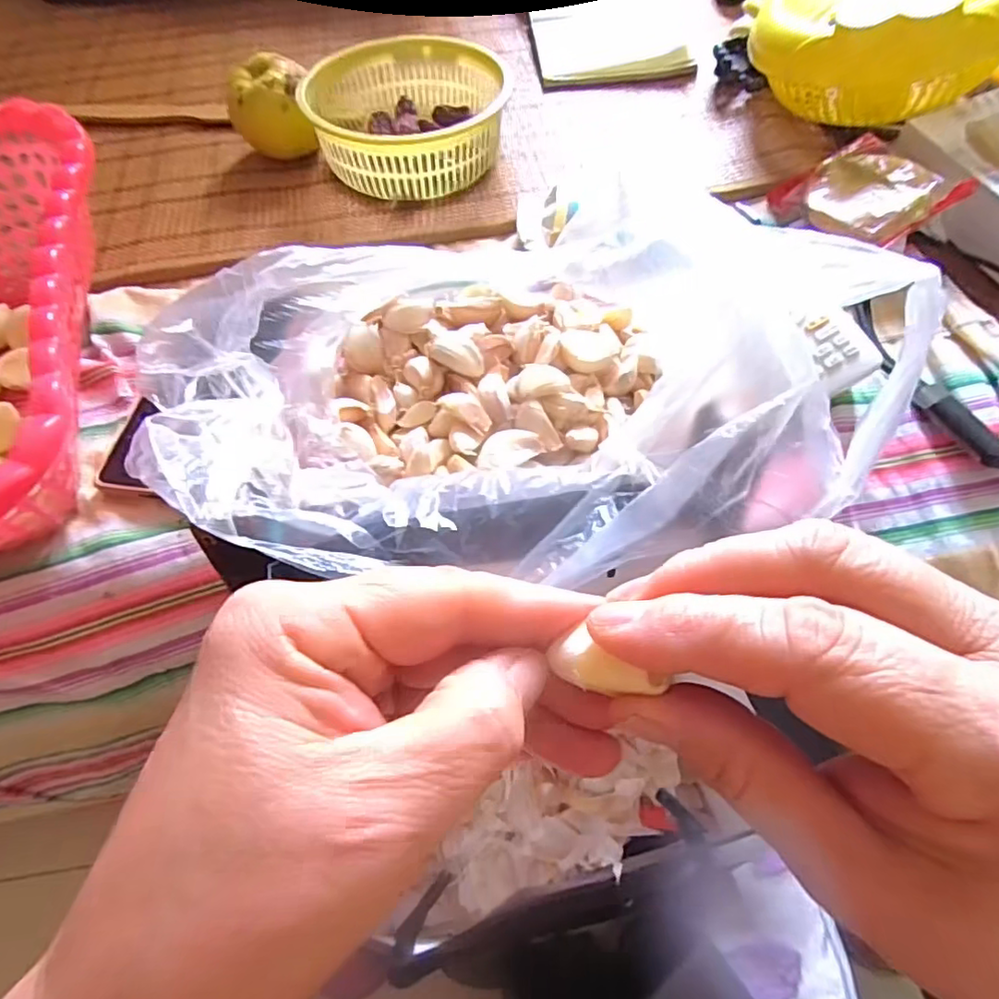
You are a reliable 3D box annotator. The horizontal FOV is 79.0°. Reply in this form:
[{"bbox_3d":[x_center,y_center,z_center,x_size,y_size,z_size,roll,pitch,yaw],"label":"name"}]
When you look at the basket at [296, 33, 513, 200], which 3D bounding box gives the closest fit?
[{"bbox_3d":[-0.068,-0.298,0.470,0.151,0.055,0.131,3,59,2],"label":"basket"}]

